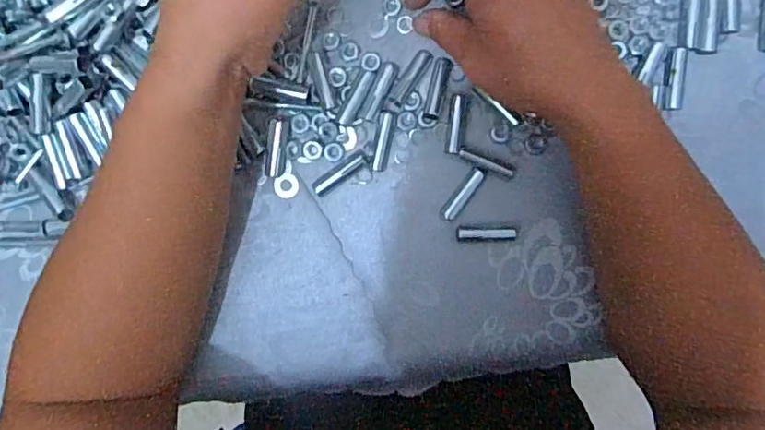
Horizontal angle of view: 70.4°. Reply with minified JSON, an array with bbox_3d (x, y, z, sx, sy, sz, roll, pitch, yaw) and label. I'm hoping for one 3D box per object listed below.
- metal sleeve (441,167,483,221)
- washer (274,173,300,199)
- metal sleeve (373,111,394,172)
[{"bbox_3d":[0.054,-0.014,0.365,0.009,0.007,0.040,37,93,0],"label":"metal sleeve"},{"bbox_3d":[-0.066,-0.020,0.372,0.017,0.004,0.016,0,92,1],"label":"washer"},{"bbox_3d":[0.000,-0.050,0.366,0.008,0.008,0.040,10,92,1],"label":"metal sleeve"}]

